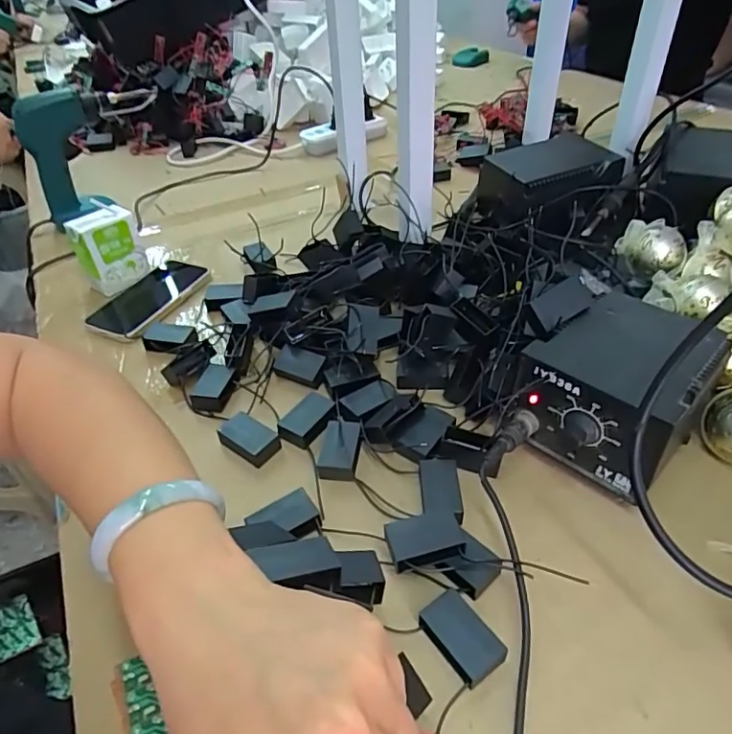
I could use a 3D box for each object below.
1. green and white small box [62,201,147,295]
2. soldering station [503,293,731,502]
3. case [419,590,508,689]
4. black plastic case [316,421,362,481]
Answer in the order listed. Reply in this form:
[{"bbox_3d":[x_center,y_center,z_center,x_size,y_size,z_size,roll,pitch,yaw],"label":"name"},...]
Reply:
[{"bbox_3d":[-0.305,-0.139,0.642,0.041,0.093,0.069,28,51,31],"label":"green and white small box"},{"bbox_3d":[0.197,0.013,0.424,0.113,0.101,0.145,31,53,33],"label":"soldering station"},{"bbox_3d":[0.058,0.165,0.328,0.029,0.019,0.048,-28,47,-24],"label":"case"},{"bbox_3d":[-0.021,0.067,0.440,0.029,0.024,0.046,5,43,11],"label":"black plastic case"}]

